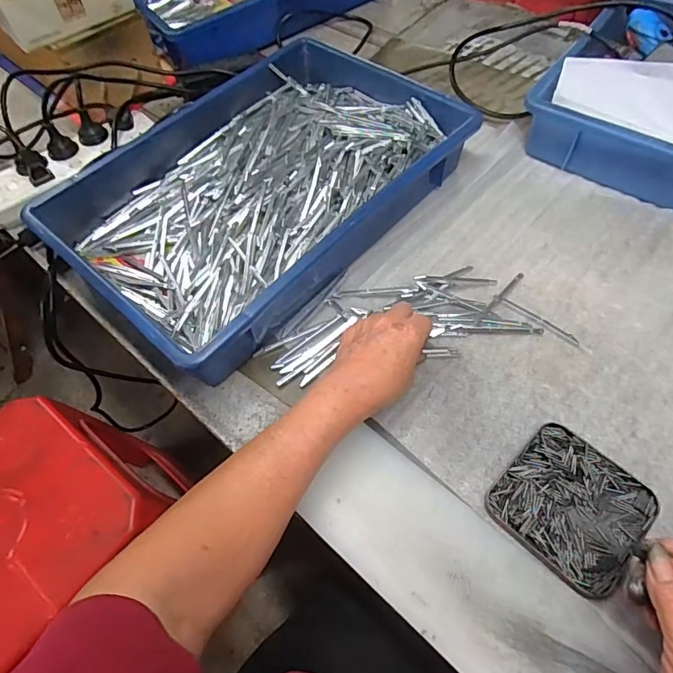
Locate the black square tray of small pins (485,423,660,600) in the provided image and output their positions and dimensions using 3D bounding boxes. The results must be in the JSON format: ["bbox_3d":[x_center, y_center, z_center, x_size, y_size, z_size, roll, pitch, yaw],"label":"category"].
[{"bbox_3d":[0.184,0.131,0.363,0.102,0.011,0.101,-41,66,-18],"label":"black square tray of small pins"}]

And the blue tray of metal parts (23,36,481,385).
[{"bbox_3d":[-0.079,-0.174,0.520,0.278,0.068,0.414,37,68,23],"label":"blue tray of metal parts"}]

